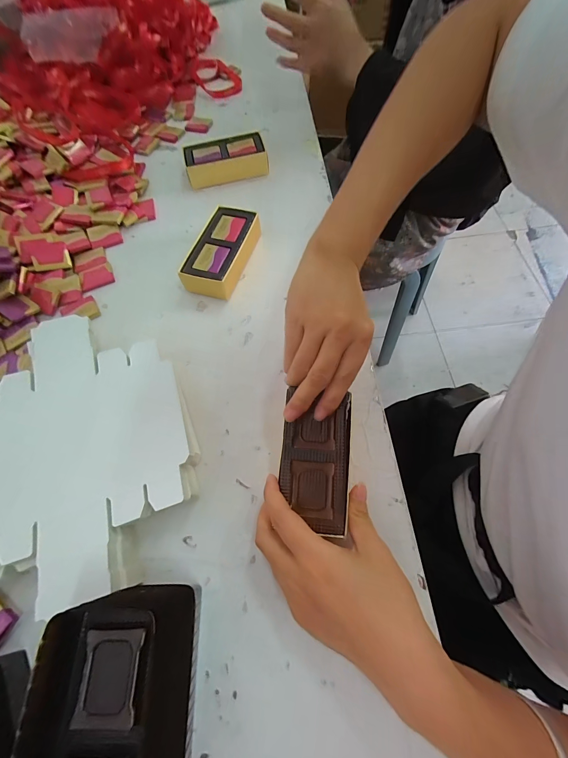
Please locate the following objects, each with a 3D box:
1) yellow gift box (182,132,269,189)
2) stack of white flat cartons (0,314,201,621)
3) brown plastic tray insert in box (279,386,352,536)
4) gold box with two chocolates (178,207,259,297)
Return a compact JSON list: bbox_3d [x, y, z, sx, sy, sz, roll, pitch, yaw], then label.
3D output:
[{"bbox_3d":[-0.084,-0.314,0.448,0.114,0.032,0.059,-11,64,-2],"label":"yellow gift box"},{"bbox_3d":[-0.180,0.055,0.271,0.189,0.043,0.239,-21,65,-6],"label":"stack of white flat cartons"},{"bbox_3d":[0.025,0.062,0.242,0.052,0.017,0.100,4,65,3],"label":"brown plastic tray insert in box"},{"bbox_3d":[-0.074,-0.153,0.373,0.053,0.035,0.119,15,67,11],"label":"gold box with two chocolates"}]

